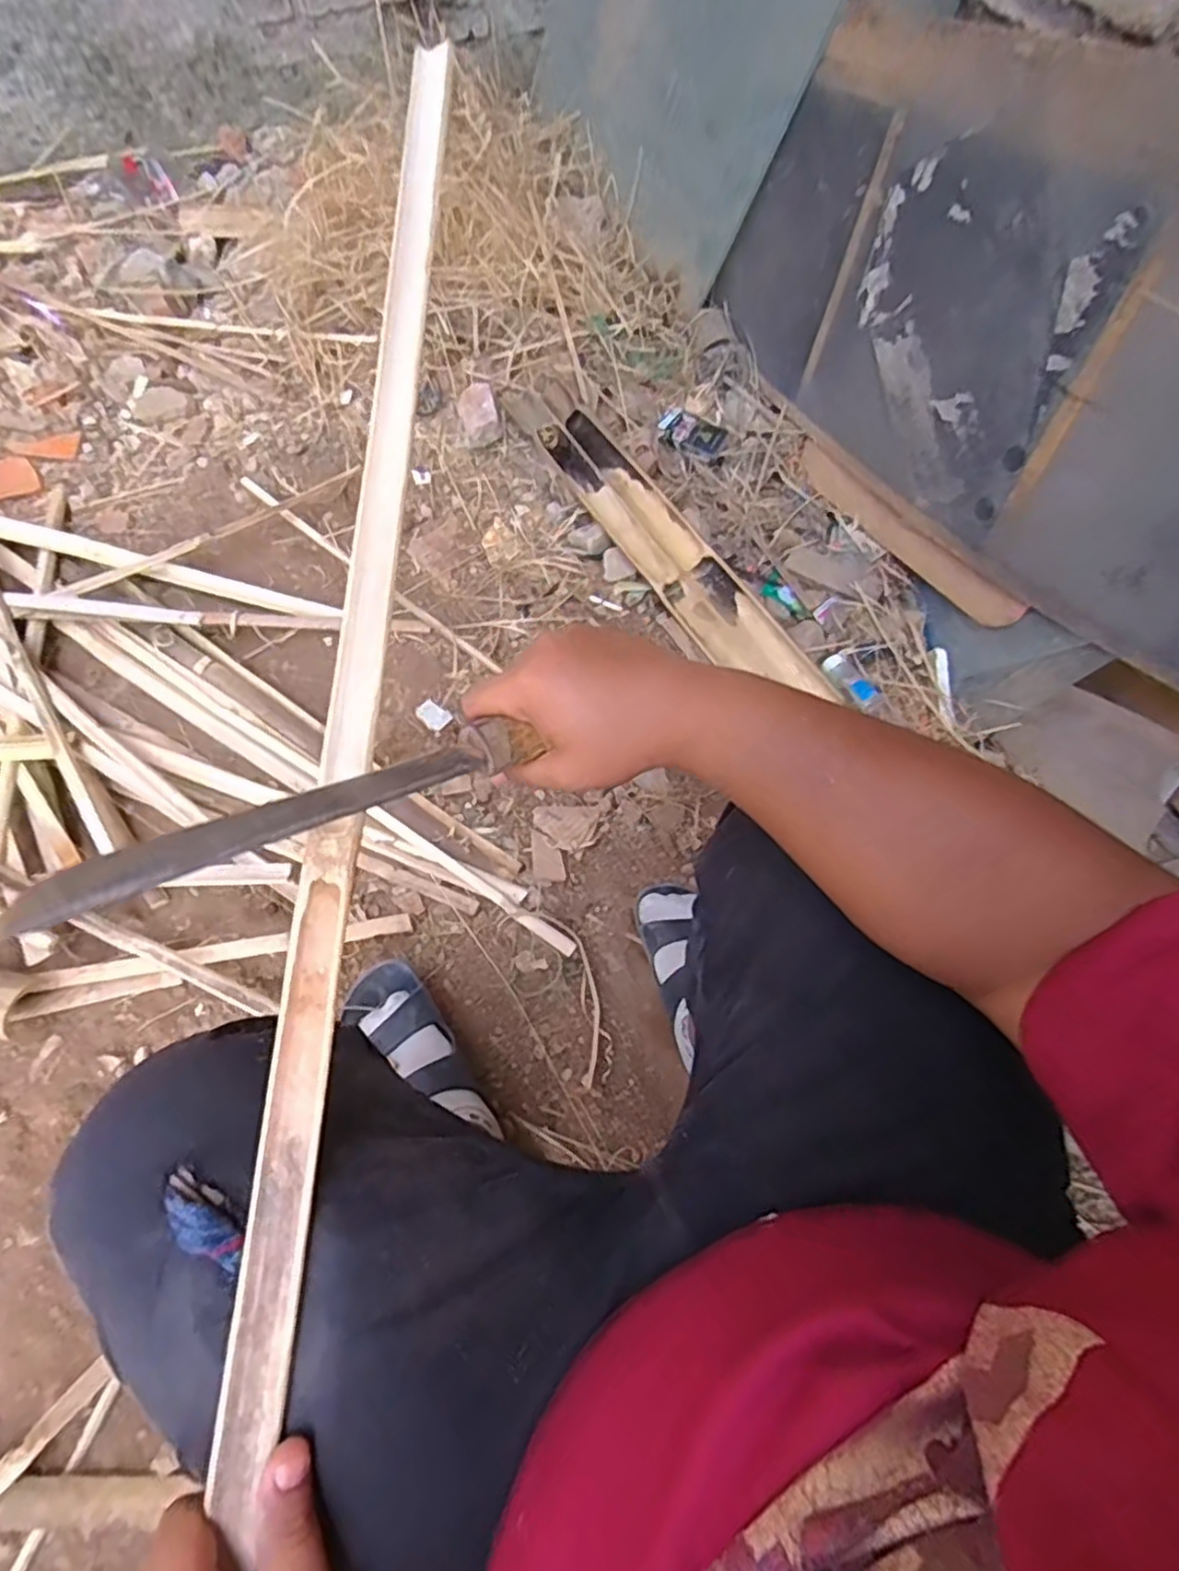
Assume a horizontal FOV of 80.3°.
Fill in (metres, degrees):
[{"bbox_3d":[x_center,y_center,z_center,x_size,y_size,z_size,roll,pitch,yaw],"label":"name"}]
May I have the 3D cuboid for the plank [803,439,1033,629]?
[{"bbox_3d":[0.419,-0.350,0.953,0.021,0.073,0.410,-25,57,-11],"label":"plank"}]

